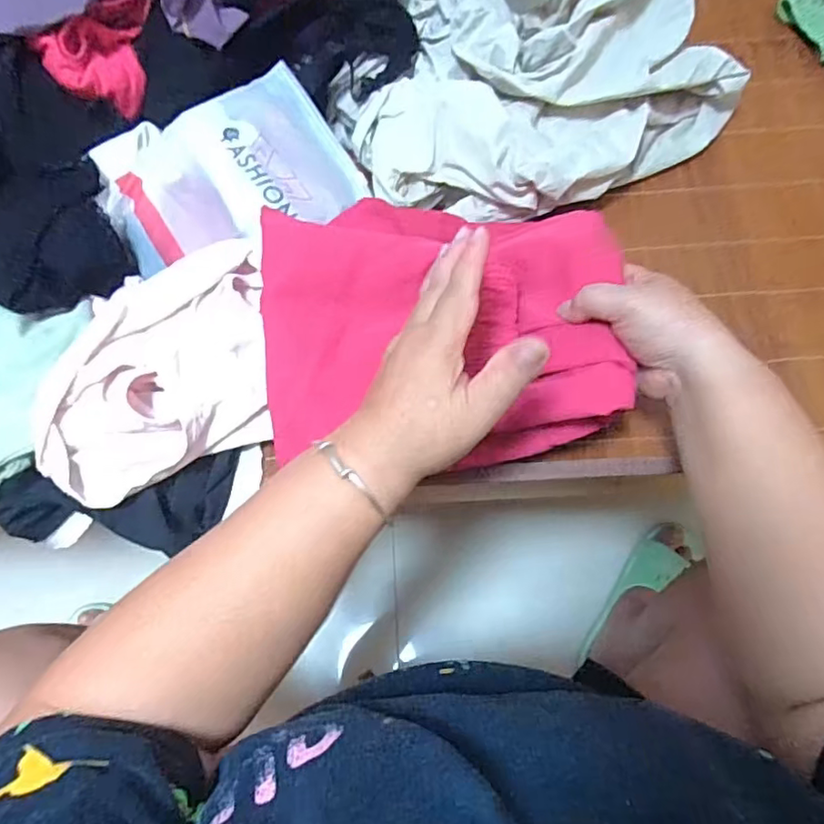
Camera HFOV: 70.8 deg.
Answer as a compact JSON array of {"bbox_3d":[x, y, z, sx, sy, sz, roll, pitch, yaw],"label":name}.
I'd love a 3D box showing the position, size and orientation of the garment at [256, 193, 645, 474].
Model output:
[{"bbox_3d":[0.022,-0.074,0.422,0.250,0.065,0.211,-4,66,1],"label":"garment"}]

